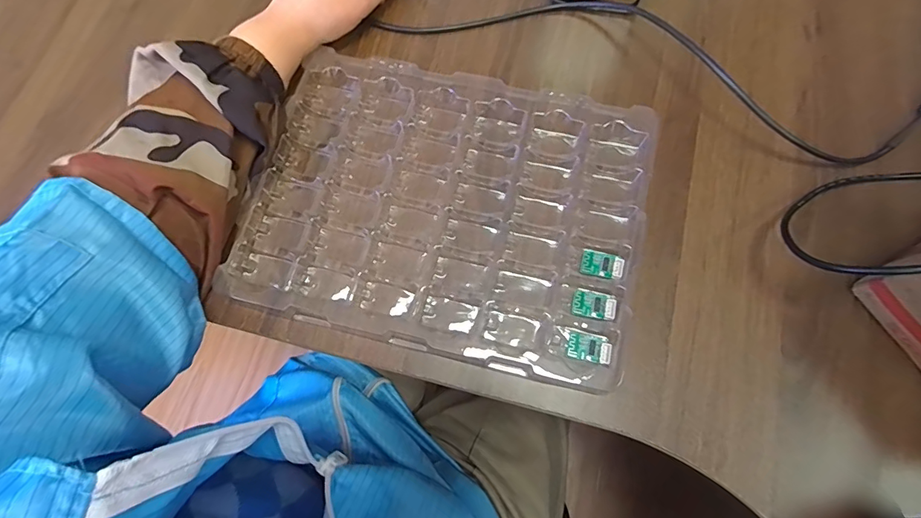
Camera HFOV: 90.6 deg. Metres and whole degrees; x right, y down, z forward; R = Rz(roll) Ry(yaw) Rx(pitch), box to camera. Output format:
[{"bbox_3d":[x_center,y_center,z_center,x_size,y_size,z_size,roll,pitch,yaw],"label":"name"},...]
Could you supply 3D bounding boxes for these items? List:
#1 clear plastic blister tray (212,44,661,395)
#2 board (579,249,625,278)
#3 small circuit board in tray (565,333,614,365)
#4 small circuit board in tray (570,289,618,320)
[{"bbox_3d":[-0.008,-0.040,0.333,0.279,0.018,0.211,13,76,5],"label":"clear plastic blister tray"},{"bbox_3d":[0.100,0.004,0.320,0.029,0.004,0.018,12,75,23],"label":"board"},{"bbox_3d":[0.086,0.060,0.304,0.029,0.004,0.017,9,74,24],"label":"small circuit board in tray"},{"bbox_3d":[0.092,0.032,0.313,0.029,0.004,0.018,11,70,24],"label":"small circuit board in tray"}]

